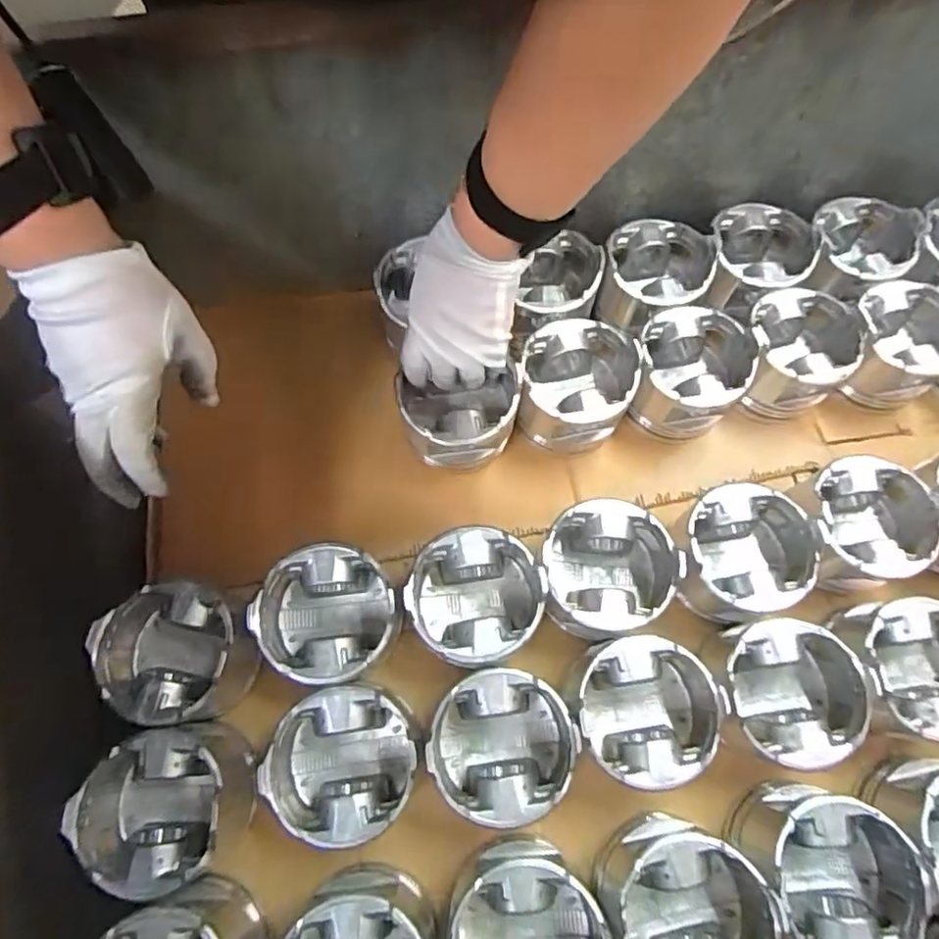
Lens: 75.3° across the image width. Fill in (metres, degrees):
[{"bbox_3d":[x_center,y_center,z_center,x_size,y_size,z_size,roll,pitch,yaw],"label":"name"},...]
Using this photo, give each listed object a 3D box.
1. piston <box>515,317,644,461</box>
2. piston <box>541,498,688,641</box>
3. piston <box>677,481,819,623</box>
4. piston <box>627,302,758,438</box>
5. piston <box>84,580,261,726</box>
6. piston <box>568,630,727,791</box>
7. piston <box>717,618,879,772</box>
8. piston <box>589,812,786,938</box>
[{"bbox_3d":[0.093,-0.074,0.541,0.094,0.092,0.096,0,69,0],"label":"piston"},{"bbox_3d":[0.106,0.082,0.486,0.097,0.086,0.098,0,69,0],"label":"piston"},{"bbox_3d":[0.215,0.067,0.488,0.094,0.075,0.099,0,69,0],"label":"piston"},{"bbox_3d":[0.196,-0.086,0.555,0.093,0.098,0.093,0,69,0],"label":"piston"},{"bbox_3d":[-0.220,0.138,0.463,0.109,0.074,0.096,15,70,6],"label":"piston"},{"bbox_3d":[0.126,0.179,0.456,0.101,0.086,0.096,0,69,0],"label":"piston"},{"bbox_3d":[0.234,0.164,0.453,0.098,0.070,0.094,0,69,0],"label":"piston"},{"bbox_3d":[0.144,0.301,0.423,0.100,0.085,0.108,-40,74,-14],"label":"piston"}]

